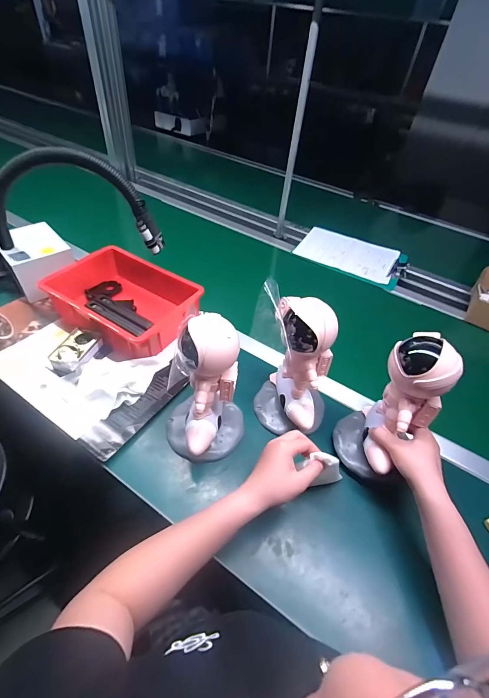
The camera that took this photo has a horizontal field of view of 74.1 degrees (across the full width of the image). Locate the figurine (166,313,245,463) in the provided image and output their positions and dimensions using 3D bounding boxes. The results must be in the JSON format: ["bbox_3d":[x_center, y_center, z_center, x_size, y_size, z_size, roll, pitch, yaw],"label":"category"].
[{"bbox_3d":[-0.059,0.071,0.486,0.131,0.223,0.115,0,47,-7],"label":"figurine"}]

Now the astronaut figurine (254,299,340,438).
[{"bbox_3d":[0.087,0.037,0.539,0.128,0.218,0.111,23,48,15],"label":"astronaut figurine"}]

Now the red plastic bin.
[{"bbox_3d":[-0.269,-0.111,0.734,0.297,0.085,0.219,26,49,18],"label":"red plastic bin"}]

